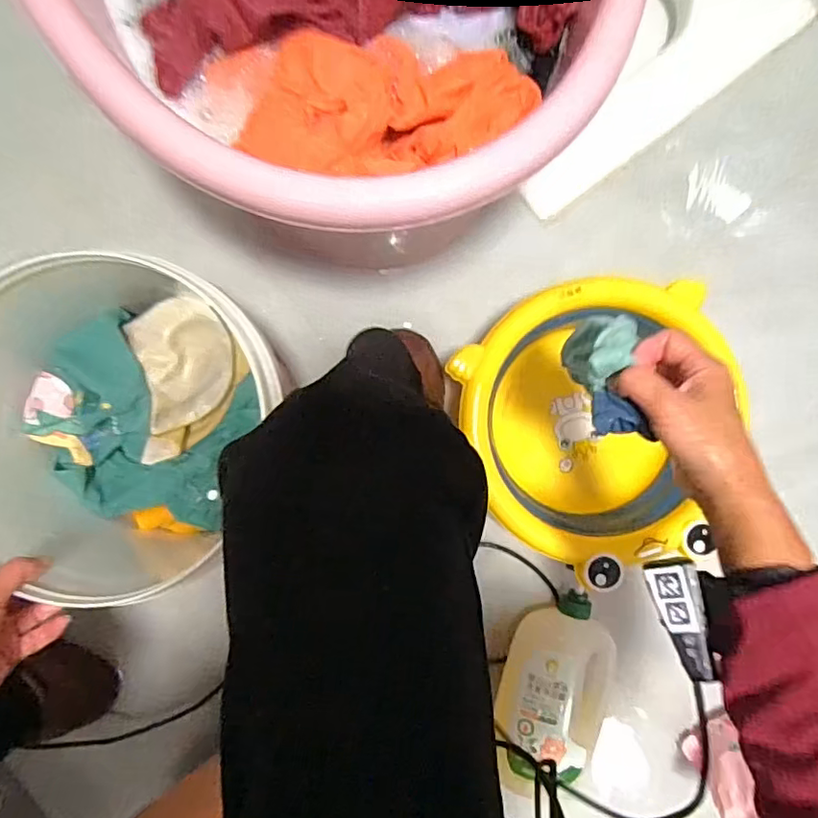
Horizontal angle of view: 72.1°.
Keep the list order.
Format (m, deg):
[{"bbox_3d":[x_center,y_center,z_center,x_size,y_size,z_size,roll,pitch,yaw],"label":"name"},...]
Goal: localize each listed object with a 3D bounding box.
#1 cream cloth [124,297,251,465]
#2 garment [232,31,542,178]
[{"bbox_3d":[-0.202,-0.026,0.512,0.089,0.051,0.137,-5,91,-3],"label":"cream cloth"},{"bbox_3d":[-0.019,-0.231,0.432,0.221,0.060,0.137,5,90,-4],"label":"garment"}]

